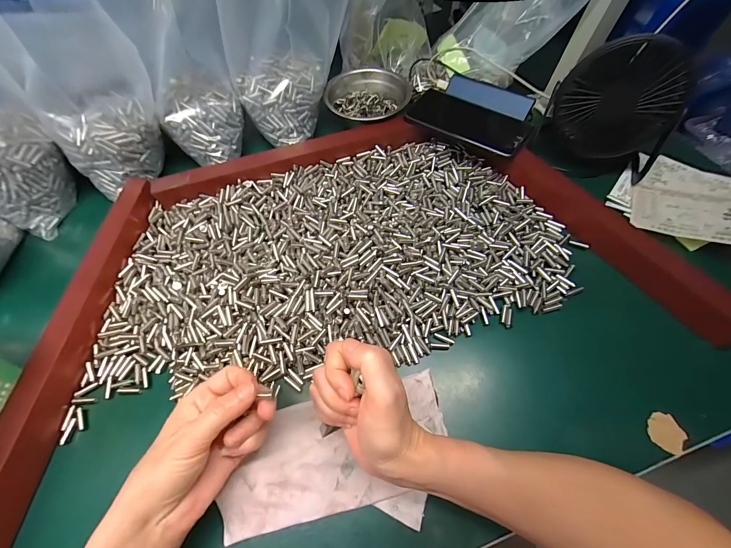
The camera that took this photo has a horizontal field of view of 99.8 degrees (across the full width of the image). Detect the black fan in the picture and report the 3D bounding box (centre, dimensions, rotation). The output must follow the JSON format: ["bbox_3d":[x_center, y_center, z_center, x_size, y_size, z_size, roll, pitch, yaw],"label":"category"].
[{"bbox_3d":[0.305,-0.190,0.378,0.145,0.148,0.059,21,64,11],"label":"black fan"}]

